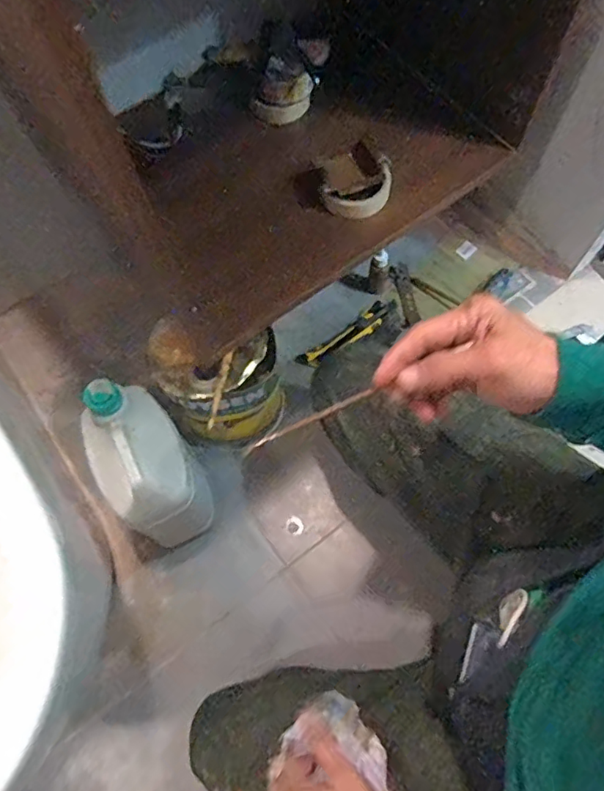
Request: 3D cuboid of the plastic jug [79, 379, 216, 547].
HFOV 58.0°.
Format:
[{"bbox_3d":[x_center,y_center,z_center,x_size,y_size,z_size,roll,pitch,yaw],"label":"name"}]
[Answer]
[{"bbox_3d":[-0.195,0.098,0.730,0.101,0.251,0.168,-25,69,-9],"label":"plastic jug"}]

